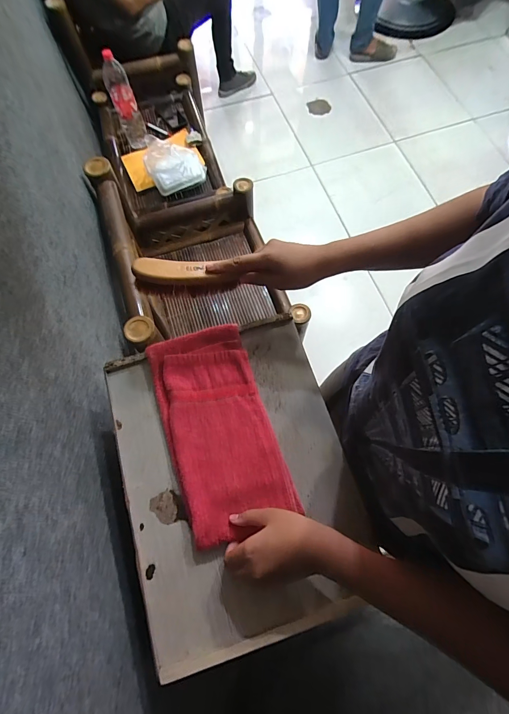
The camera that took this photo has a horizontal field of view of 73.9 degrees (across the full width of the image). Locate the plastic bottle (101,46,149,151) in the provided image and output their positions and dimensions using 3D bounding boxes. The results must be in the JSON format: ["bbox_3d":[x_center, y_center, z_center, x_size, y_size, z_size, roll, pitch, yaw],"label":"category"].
[{"bbox_3d":[-0.477,-0.939,1.247,0.087,0.306,0.081,-23,72,-7],"label":"plastic bottle"}]

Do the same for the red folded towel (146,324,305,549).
[{"bbox_3d":[-0.052,0.091,0.467,0.140,0.018,0.278,-18,71,-5],"label":"red folded towel"}]

